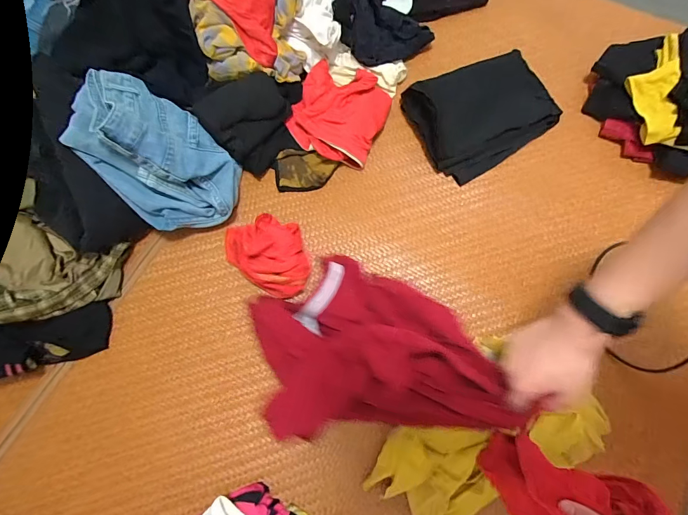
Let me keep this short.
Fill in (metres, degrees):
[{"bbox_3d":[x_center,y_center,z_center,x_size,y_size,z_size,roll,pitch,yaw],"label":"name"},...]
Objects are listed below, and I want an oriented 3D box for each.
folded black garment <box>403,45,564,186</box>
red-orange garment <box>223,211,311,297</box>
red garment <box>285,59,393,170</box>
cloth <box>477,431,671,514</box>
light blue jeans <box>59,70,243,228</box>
[{"bbox_3d":[0.243,-0.260,0.639,0.233,0.057,0.180,-30,77,-7],"label":"folded black garment"},{"bbox_3d":[-0.115,-0.007,0.581,0.108,0.063,0.145,-42,78,-9],"label":"red-orange garment"},{"bbox_3d":[-0.010,-0.260,0.655,0.160,0.047,0.165,24,77,7],"label":"red garment"},{"bbox_3d":[0.233,0.253,0.393,0.109,0.173,0.077,22,76,7],"label":"cloth"},{"bbox_3d":[-0.301,-0.176,0.560,0.161,0.132,0.276,-44,79,-10],"label":"light blue jeans"}]

